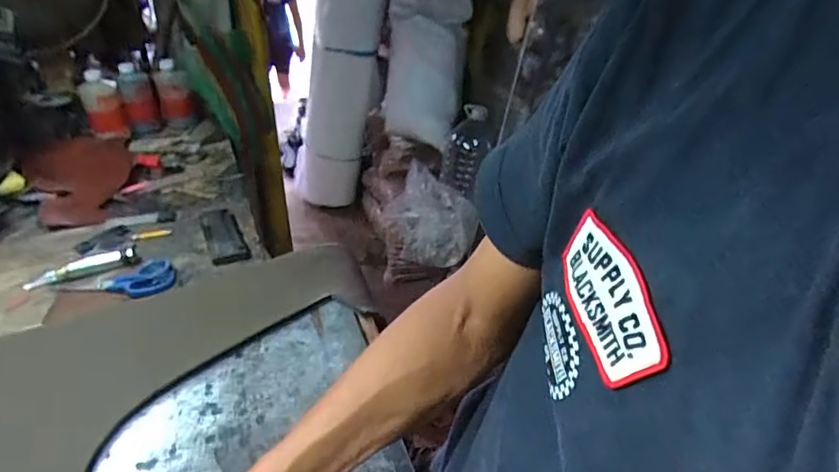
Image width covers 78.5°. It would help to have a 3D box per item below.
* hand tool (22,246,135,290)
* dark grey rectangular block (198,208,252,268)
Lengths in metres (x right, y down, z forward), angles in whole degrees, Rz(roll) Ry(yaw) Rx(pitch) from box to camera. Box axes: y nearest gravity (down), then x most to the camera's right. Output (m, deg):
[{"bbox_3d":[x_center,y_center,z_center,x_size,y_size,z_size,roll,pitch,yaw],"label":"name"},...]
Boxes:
[{"bbox_3d":[-0.503,0.047,0.761,0.146,0.019,0.035,-17,41,-27],"label":"hand tool"},{"bbox_3d":[-0.320,-0.002,0.837,0.055,0.014,0.167,-15,40,-25],"label":"dark grey rectangular block"}]

